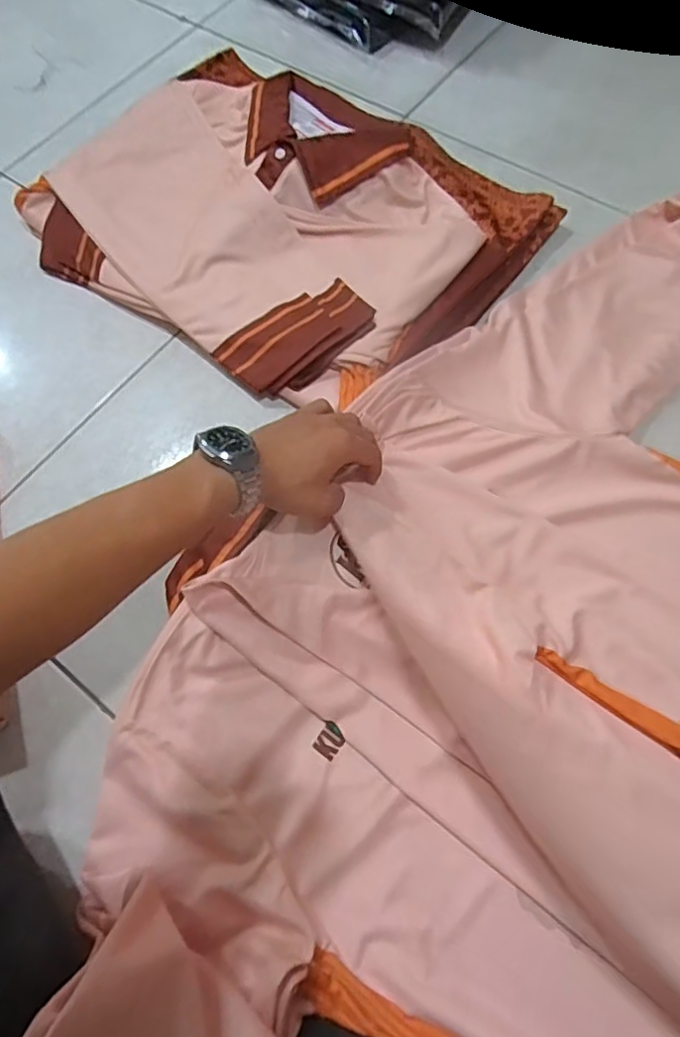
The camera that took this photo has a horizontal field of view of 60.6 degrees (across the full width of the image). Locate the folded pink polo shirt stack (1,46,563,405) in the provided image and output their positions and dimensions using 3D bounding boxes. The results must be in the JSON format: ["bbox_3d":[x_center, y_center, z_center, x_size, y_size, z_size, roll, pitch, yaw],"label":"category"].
[{"bbox_3d":[-0.079,-0.365,0.687,0.560,0.080,0.396,33,71,16],"label":"folded pink polo shirt stack"}]

